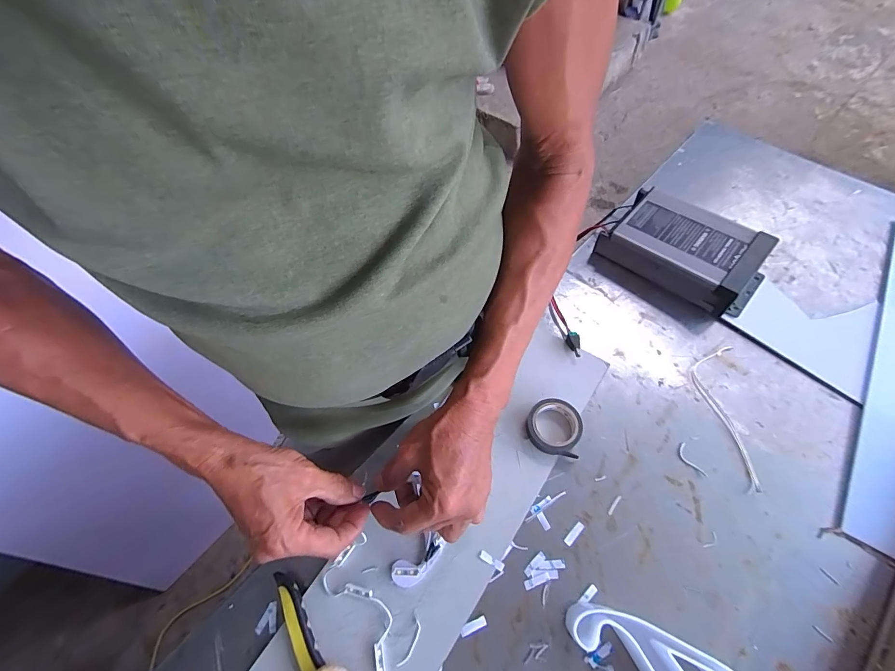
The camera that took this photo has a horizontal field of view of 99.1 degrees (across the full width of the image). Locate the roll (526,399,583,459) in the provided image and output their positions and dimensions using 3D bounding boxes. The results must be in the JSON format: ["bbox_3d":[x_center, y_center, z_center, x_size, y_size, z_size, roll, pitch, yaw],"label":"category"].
[{"bbox_3d":[0.117,0.100,0.418,0.058,0.021,0.057,-2,62,3],"label":"roll"}]

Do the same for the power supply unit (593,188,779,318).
[{"bbox_3d":[0.308,-0.111,0.498,0.190,0.054,0.119,37,70,20],"label":"power supply unit"}]

